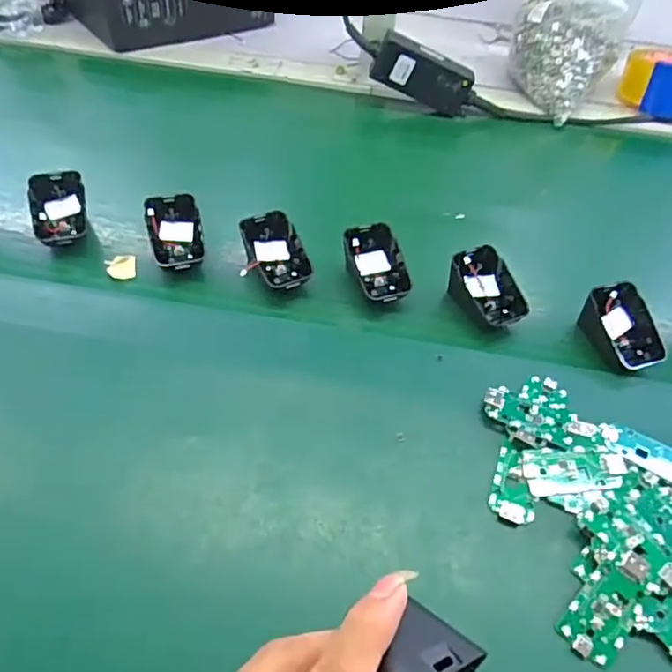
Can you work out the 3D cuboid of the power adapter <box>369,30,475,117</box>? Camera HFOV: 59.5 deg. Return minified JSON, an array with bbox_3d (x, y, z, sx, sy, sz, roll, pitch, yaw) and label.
[{"bbox_3d":[0.102,-0.299,0.673,0.117,0.052,0.023,21,49,-13],"label":"power adapter"}]

